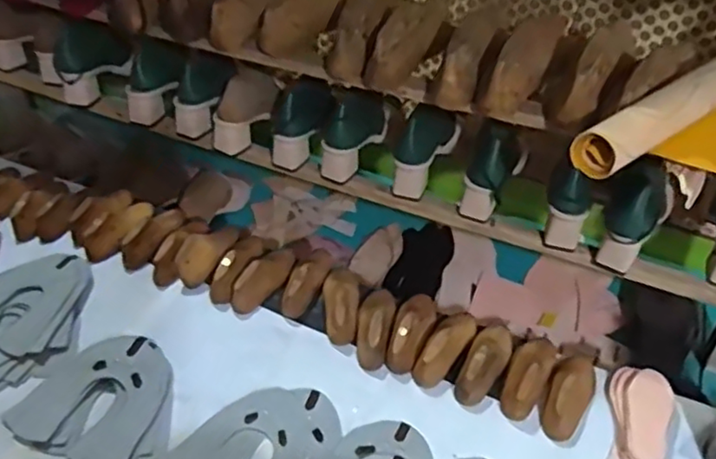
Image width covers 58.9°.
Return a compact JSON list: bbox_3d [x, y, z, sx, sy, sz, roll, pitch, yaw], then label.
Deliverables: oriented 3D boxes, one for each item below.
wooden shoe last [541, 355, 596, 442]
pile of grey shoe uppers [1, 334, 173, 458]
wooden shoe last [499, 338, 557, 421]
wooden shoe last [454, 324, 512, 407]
[{"bbox_3d":[0.271,0.204,0.807,0.051,0.040,0.129,21,46,21],"label":"wooden shoe last"},{"bbox_3d":[-0.318,0.213,0.804,0.194,0.024,0.170,17,45,18],"label":"pile of grey shoe uppers"},{"bbox_3d":[0.223,0.183,0.830,0.053,0.052,0.140,21,46,21],"label":"wooden shoe last"},{"bbox_3d":[0.170,0.173,0.841,0.051,0.052,0.140,19,45,19],"label":"wooden shoe last"}]

